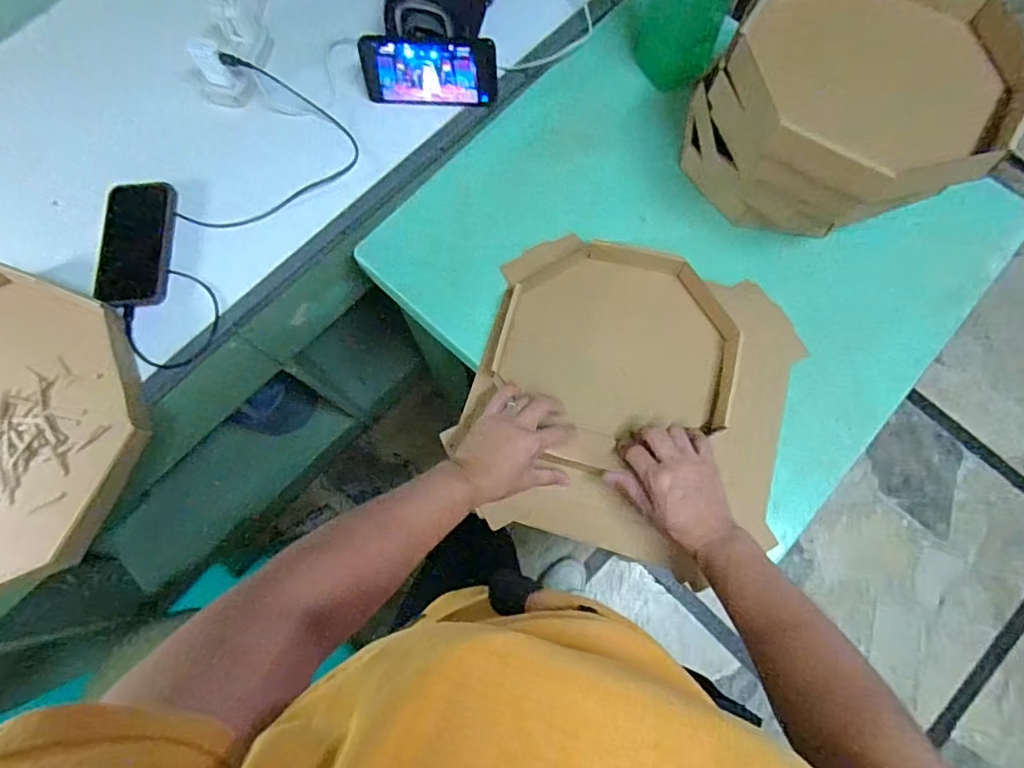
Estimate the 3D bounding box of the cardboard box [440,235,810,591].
[{"bbox_3d":[0.132,0.015,0.611,0.342,0.069,0.330,18,76,4],"label":"cardboard box"}]

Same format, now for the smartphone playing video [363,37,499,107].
[{"bbox_3d":[-0.102,-0.386,0.686,0.164,0.075,0.012,2,49,1],"label":"smartphone playing video"}]

